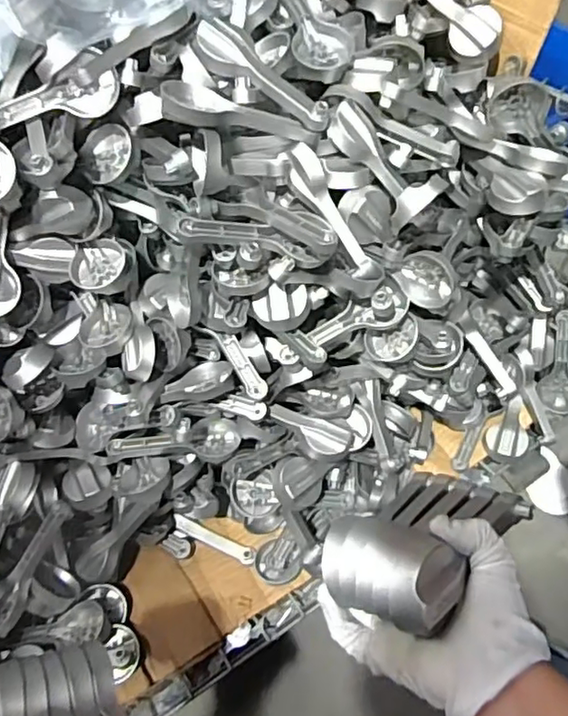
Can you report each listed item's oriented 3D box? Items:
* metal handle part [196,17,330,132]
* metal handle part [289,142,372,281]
[{"bbox_3d":[-0.018,-0.252,0.533,0.137,0.017,0.034,37,61,-3],"label":"metal handle part"},{"bbox_3d":[0.042,-0.135,0.554,0.024,0.025,0.132,-34,98,-19],"label":"metal handle part"}]

